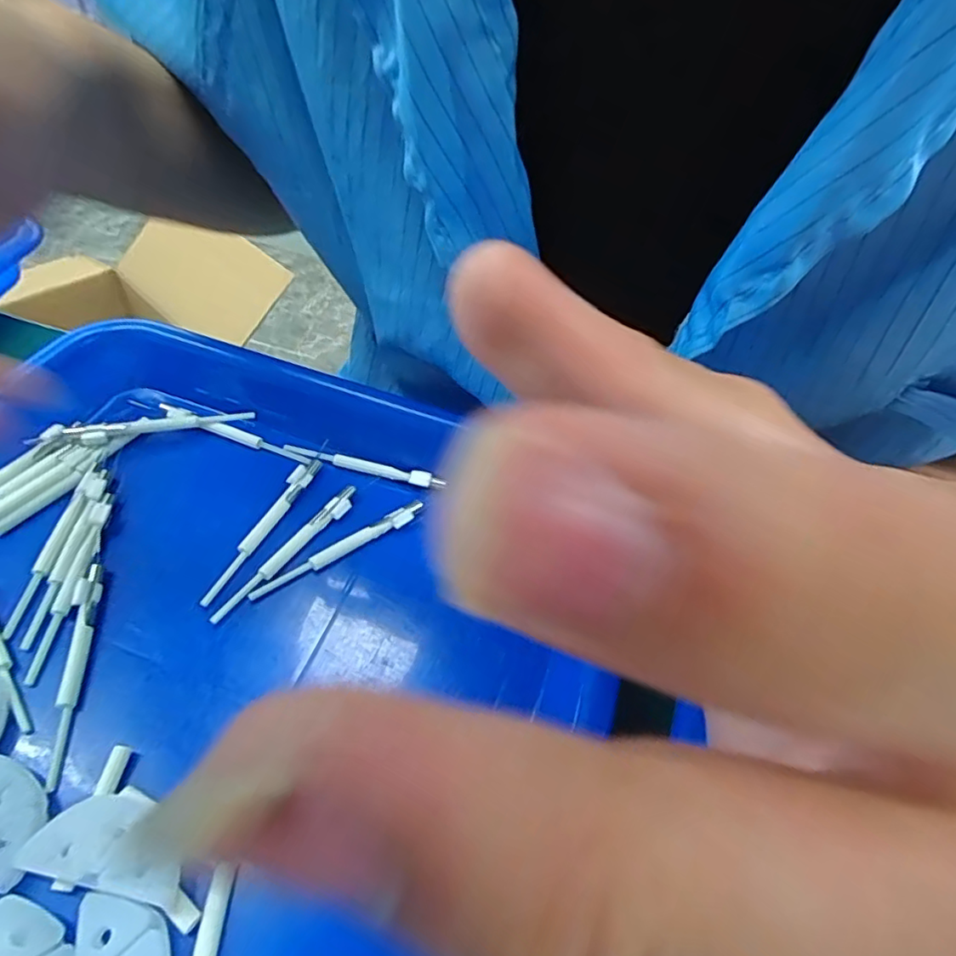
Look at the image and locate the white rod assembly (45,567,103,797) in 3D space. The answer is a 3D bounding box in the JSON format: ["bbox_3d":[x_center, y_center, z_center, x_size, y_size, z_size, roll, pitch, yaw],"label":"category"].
[{"bbox_3d":[-0.126,0.058,0.181,0.007,0.007,0.068,-6,51,-10],"label":"white rod assembly"}]

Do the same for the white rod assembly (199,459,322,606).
[{"bbox_3d":[-0.079,0.016,0.218,0.007,0.004,0.070,18,51,10],"label":"white rod assembly"}]

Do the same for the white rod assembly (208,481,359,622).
[{"bbox_3d":[-0.068,0.025,0.212,0.007,0.004,0.068,30,54,19],"label":"white rod assembly"}]

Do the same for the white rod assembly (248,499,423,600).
[{"bbox_3d":[-0.050,0.026,0.216,0.068,0.004,0.007,-30,59,-27],"label":"white rod assembly"}]

